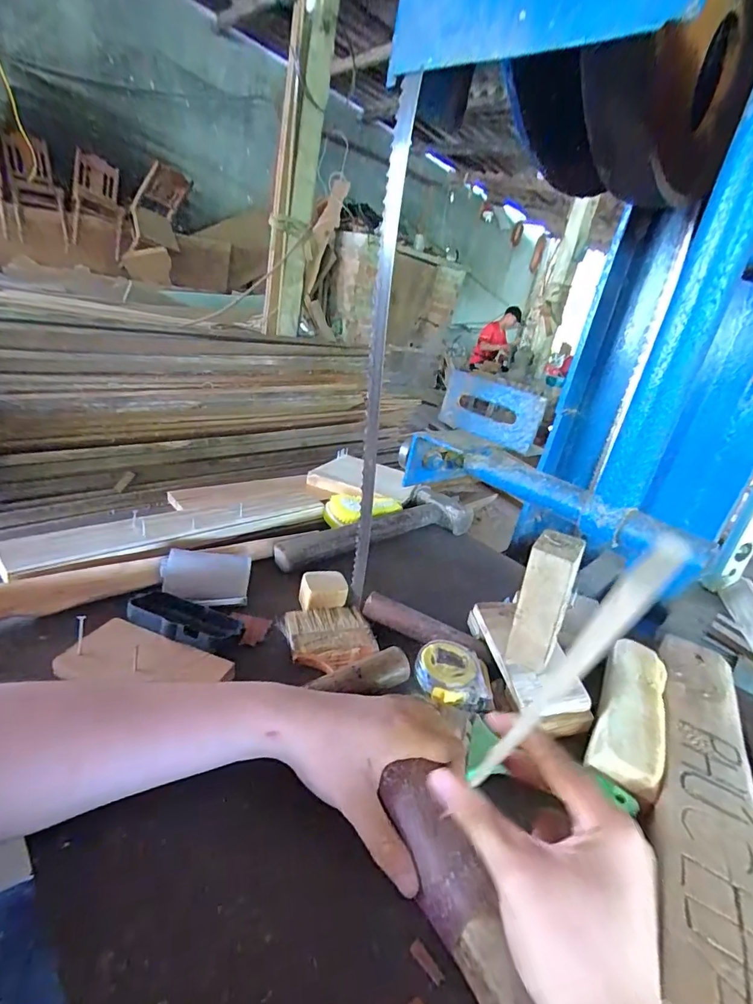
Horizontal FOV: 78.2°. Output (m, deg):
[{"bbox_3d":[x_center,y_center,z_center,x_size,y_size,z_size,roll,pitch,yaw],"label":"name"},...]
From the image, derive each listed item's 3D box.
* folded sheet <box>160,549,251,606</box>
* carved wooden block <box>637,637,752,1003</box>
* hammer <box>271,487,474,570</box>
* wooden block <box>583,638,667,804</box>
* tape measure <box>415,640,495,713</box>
[{"bbox_3d":[-0.195,0.090,0.531,0.093,0.020,0.064,2,60,-15],"label":"folded sheet"},{"bbox_3d":[0.274,0.226,0.388,0.072,0.032,0.385,22,25,23],"label":"carved wooden block"},{"bbox_3d":[-0.007,0.035,0.716,0.357,0.043,0.108,-8,30,-37],"label":"hammer"},{"bbox_3d":[0.243,0.194,0.440,0.055,0.023,0.176,23,26,25],"label":"wooden block"},{"bbox_3d":[0.078,0.170,0.459,0.073,0.026,0.068,6,27,-3],"label":"tape measure"}]

